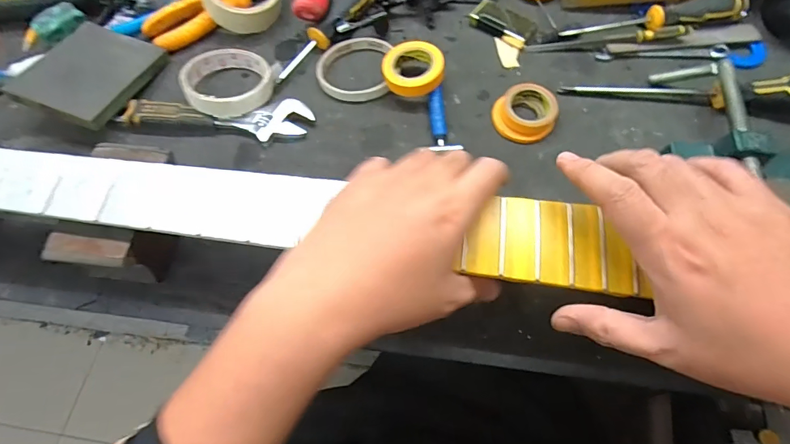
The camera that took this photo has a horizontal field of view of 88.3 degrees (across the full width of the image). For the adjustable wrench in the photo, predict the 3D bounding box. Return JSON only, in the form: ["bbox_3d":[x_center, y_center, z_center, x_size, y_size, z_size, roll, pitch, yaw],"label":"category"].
[{"bbox_3d":[-0.178,-0.101,0.407,0.187,0.016,0.047,-1,66,1],"label":"adjustable wrench"}]

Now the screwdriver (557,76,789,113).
[{"bbox_3d":[0.294,-0.124,0.395,0.244,0.031,0.031,4,67,4],"label":"screwdriver"}]

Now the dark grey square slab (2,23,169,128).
[{"bbox_3d":[-0.312,-0.153,0.416,0.096,0.014,0.119,20,60,2],"label":"dark grey square slab"}]

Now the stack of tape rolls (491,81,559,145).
[{"bbox_3d":[0.128,-0.107,0.400,0.059,0.020,0.060,23,69,11],"label":"stack of tape rolls"}]

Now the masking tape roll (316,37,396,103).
[{"bbox_3d":[-0.043,-0.164,0.433,0.075,0.011,0.080,-1,67,2],"label":"masking tape roll"}]

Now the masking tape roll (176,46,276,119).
[{"bbox_3d":[-0.172,-0.145,0.418,0.089,0.031,0.084,-1,67,2],"label":"masking tape roll"}]

